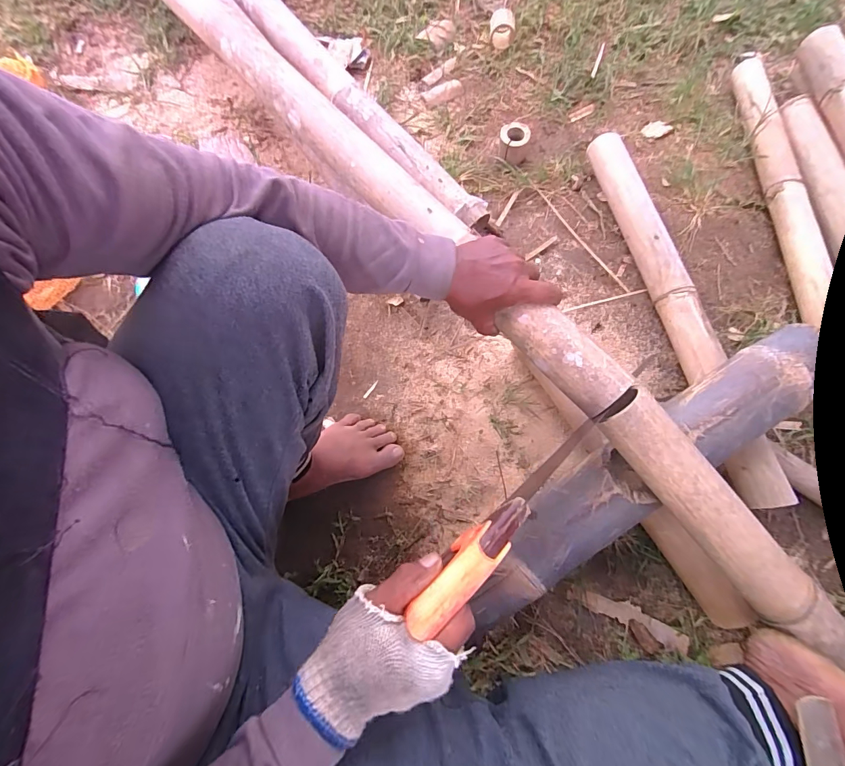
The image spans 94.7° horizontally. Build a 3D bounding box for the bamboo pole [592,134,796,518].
[{"bbox_3d":[0.424,-0.148,0.658,0.055,0.059,0.692,-11,75,-1],"label":"bamboo pole"}]

